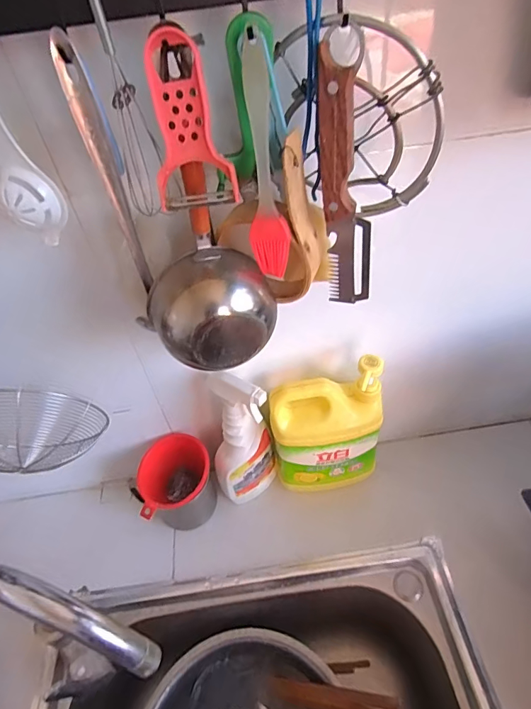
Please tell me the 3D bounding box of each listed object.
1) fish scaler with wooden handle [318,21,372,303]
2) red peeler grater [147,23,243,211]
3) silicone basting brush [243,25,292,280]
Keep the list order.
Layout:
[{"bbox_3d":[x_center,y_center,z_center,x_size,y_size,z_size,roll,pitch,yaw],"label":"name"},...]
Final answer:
[{"bbox_3d":[0.063,-0.125,0.326,0.042,0.193,0.023,5,47,12],"label":"fish scaler with wooden handle"},{"bbox_3d":[-0.050,-0.144,0.270,0.053,0.095,0.030,-10,46,-2],"label":"red peeler grater"},{"bbox_3d":[-0.001,-0.128,0.301,0.029,0.156,0.026,-6,46,2],"label":"silicone basting brush"}]

